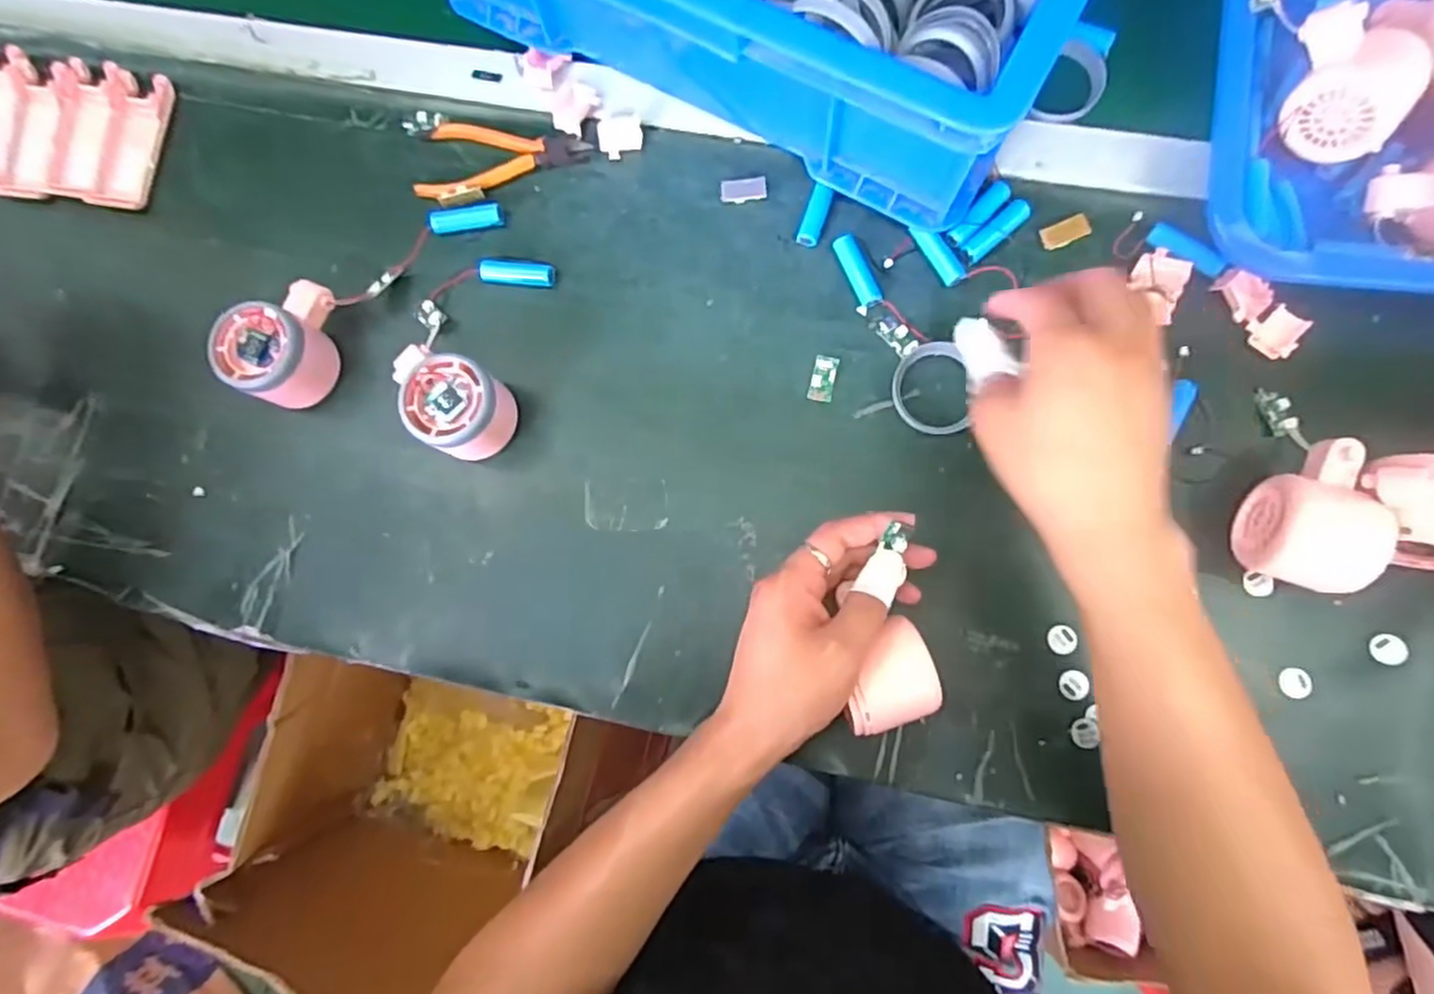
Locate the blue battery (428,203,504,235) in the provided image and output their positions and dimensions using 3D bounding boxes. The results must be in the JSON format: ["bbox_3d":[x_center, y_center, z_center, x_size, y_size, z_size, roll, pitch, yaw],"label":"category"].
[{"bbox_3d":[-0.173,-0.192,0.484,0.047,0.016,0.015,-11,83,4],"label":"blue battery"}]

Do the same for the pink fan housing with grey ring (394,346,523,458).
[{"bbox_3d":[-0.172,-0.063,0.451,0.080,0.052,0.055,38,88,8],"label":"pink fan housing with grey ring"}]

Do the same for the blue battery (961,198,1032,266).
[{"bbox_3d":[0.182,-0.172,0.451,0.049,0.011,0.015,-39,82,0],"label":"blue battery"}]

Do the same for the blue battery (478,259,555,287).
[{"bbox_3d":[-0.137,-0.153,0.479,0.049,0.013,0.018,4,84,6],"label":"blue battery"}]

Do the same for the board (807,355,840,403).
[{"bbox_3d":[0.070,-0.078,0.461,0.016,0.004,0.030,13,85,7],"label":"board"}]

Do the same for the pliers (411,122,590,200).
[{"bbox_3d":[-0.151,-0.234,0.492,0.116,0.008,0.059,8,84,6],"label":"pliers"}]

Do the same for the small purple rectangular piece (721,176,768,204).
[{"bbox_3d":[0.019,-0.211,0.481,0.031,0.004,0.017,-6,83,5],"label":"small purple rectangular piece"}]

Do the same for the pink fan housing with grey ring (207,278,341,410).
[{"bbox_3d":[-0.288,-0.103,0.460,0.048,0.051,0.081,10,85,6],"label":"pink fan housing with grey ring"}]

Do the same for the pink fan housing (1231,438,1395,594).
[{"bbox_3d":[0.337,0.011,0.397,0.051,0.050,0.081,15,85,7],"label":"pink fan housing"}]

